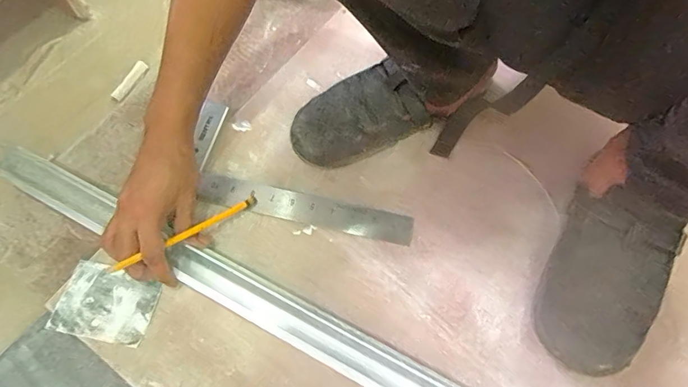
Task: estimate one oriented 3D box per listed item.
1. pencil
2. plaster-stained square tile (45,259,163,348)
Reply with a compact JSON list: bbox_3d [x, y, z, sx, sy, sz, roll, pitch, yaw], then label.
[{"bbox_3d":[-0.170,0.042,0.459,0.171,0.012,0.012,-29,67,-32],"label":"pencil"},{"bbox_3d":[-0.257,0.118,0.450,0.102,0.007,0.075,10,65,5],"label":"plaster-stained square tile"}]

